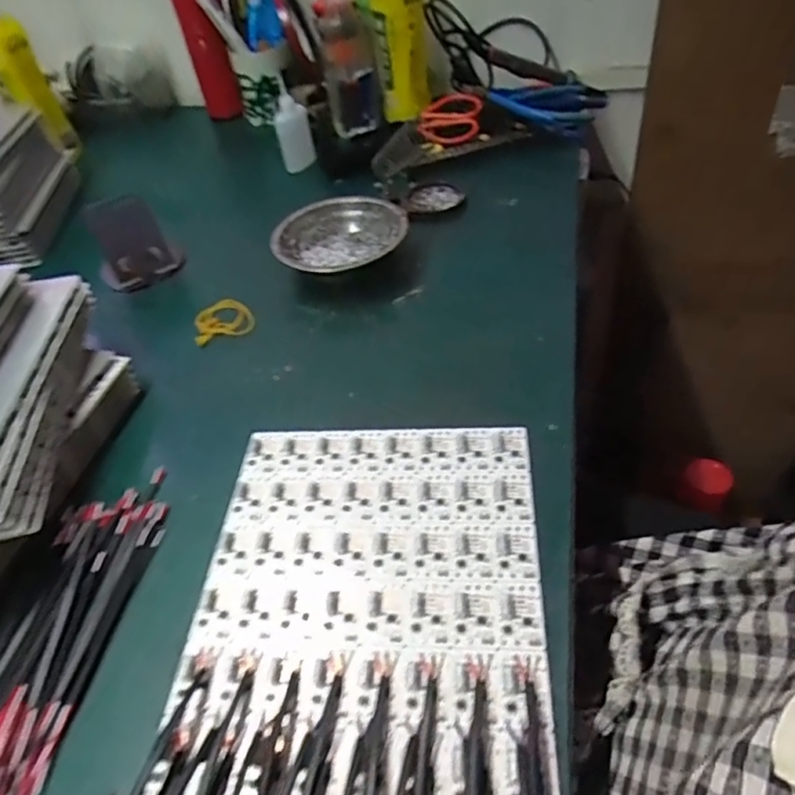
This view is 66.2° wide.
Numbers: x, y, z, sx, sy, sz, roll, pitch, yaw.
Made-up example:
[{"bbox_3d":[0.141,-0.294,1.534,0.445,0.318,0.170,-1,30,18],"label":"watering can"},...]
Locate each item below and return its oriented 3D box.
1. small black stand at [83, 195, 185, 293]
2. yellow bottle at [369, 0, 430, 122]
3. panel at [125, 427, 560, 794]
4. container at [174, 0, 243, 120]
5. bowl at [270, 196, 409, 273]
[{"bbox_3d":[-0.263,-0.154,0.600,0.079,0.073,0.043,-26,48,-15],"label":"small black stand"},{"bbox_3d":[0.003,-0.415,0.694,0.058,0.182,0.045,-4,46,5],"label":"yellow bottle"},{"bbox_3d":[-0.026,0.153,0.313,0.202,0.026,0.366,2,47,8],"label":"panel"},{"bbox_3d":[-0.247,-0.465,0.776,0.049,0.202,0.057,-19,47,-9],"label":"container"},{"bbox_3d":[-0.055,-0.148,0.595,0.125,0.040,0.125,-5,46,5],"label":"bowl"}]

